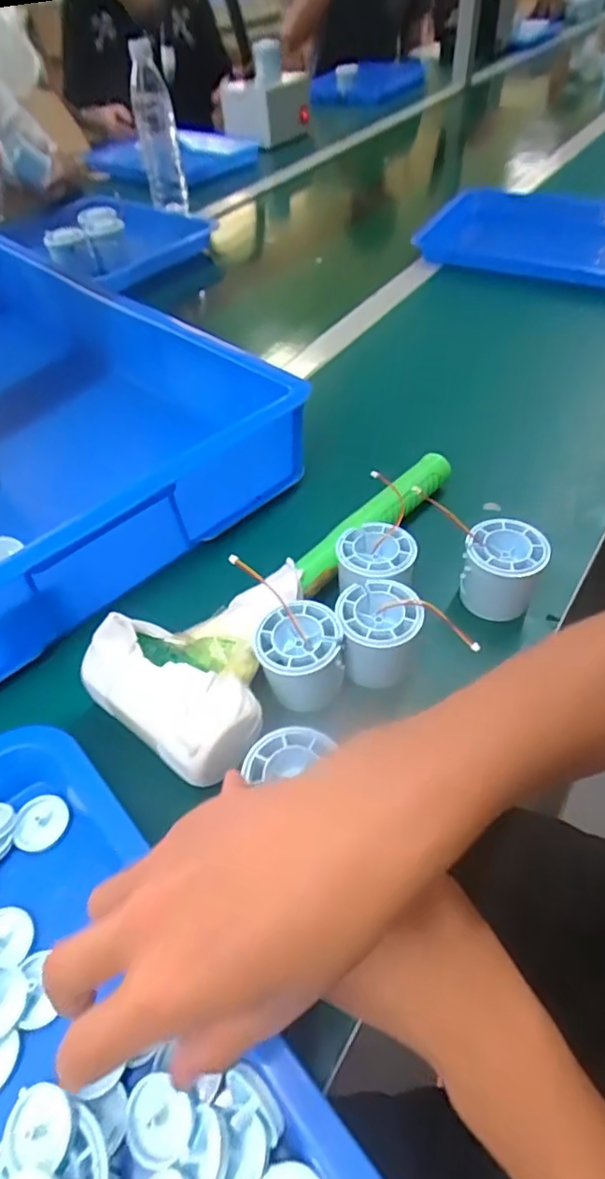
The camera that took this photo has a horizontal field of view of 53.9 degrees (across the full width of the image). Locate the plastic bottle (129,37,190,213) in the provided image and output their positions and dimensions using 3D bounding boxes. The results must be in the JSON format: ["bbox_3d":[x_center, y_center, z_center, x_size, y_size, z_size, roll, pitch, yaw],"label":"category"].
[{"bbox_3d":[-0.240,-0.766,1.005,0.070,0.219,0.063,-13,49,-6],"label":"plastic bottle"}]

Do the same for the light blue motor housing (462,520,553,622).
[{"bbox_3d":[0.140,-0.012,0.423,0.051,0.054,0.051,-2,49,3],"label":"light blue motor housing"}]

